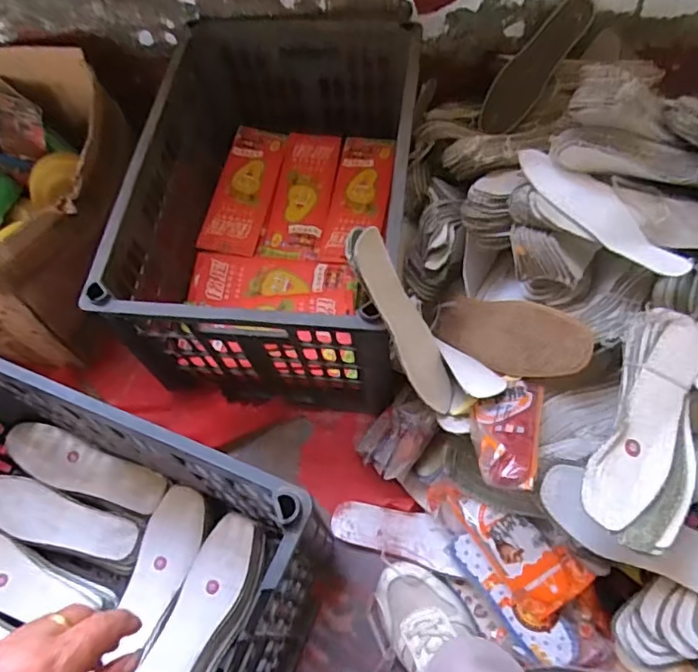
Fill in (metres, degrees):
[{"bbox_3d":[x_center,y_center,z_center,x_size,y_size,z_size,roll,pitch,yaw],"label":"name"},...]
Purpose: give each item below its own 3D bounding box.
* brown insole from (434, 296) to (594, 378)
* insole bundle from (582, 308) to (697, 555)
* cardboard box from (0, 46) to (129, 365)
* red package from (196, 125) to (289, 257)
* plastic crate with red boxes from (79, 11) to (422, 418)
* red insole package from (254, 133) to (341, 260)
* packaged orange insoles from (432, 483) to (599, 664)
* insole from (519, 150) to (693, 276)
[{"bbox_3d":[0.173,0.001,0.641,0.192,0.013,0.078,8,91,49],"label":"brown insole"},{"bbox_3d":[0.286,0.081,0.529,0.088,0.039,0.222,24,65,14],"label":"insole bundle"},{"bbox_3d":[-0.460,-0.192,0.820,0.283,0.219,0.391,3,62,3],"label":"cardboard box"},{"bbox_3d":[-0.163,-0.237,0.905,0.085,0.021,0.244,9,63,6],"label":"red package"},{"bbox_3d":[-0.089,-0.190,0.812,0.327,0.254,0.502,5,62,5],"label":"plastic crate with red boxes"},{"bbox_3d":[-0.074,-0.227,0.907,0.092,0.018,0.240,8,63,6],"label":"red insole package"},{"bbox_3d":[0.181,0.250,0.645,0.033,0.110,0.210,-3,38,-50],"label":"packaged orange insoles"},{"bbox_3d":[0.265,-0.134,0.610,0.070,0.023,0.210,-37,67,-16],"label":"insole"}]

